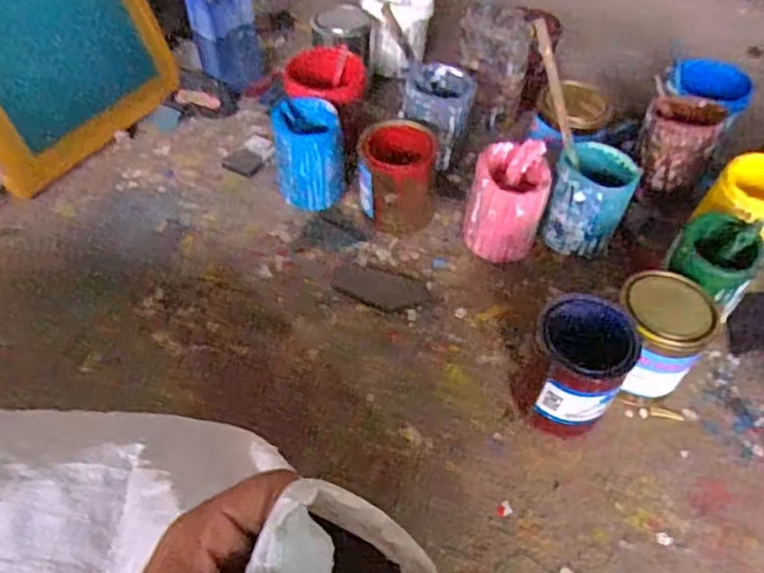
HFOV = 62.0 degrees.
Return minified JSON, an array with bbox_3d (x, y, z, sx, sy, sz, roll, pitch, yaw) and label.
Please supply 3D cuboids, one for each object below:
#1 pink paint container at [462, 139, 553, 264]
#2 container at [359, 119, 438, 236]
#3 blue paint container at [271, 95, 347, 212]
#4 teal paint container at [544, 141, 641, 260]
[{"bbox_3d":[0.171,-0.114,0.872,0.103,0.124,0.114,17,52,13],"label":"pink paint container"},{"bbox_3d":[0.022,-0.156,0.930,0.111,0.117,0.119,3,52,3],"label":"container"},{"bbox_3d":[-0.107,-0.189,0.954,0.102,0.139,0.118,-5,50,-5],"label":"blue paint container"},{"bbox_3d":[0.285,-0.115,0.879,0.104,0.119,0.103,15,54,12],"label":"teal paint container"}]

